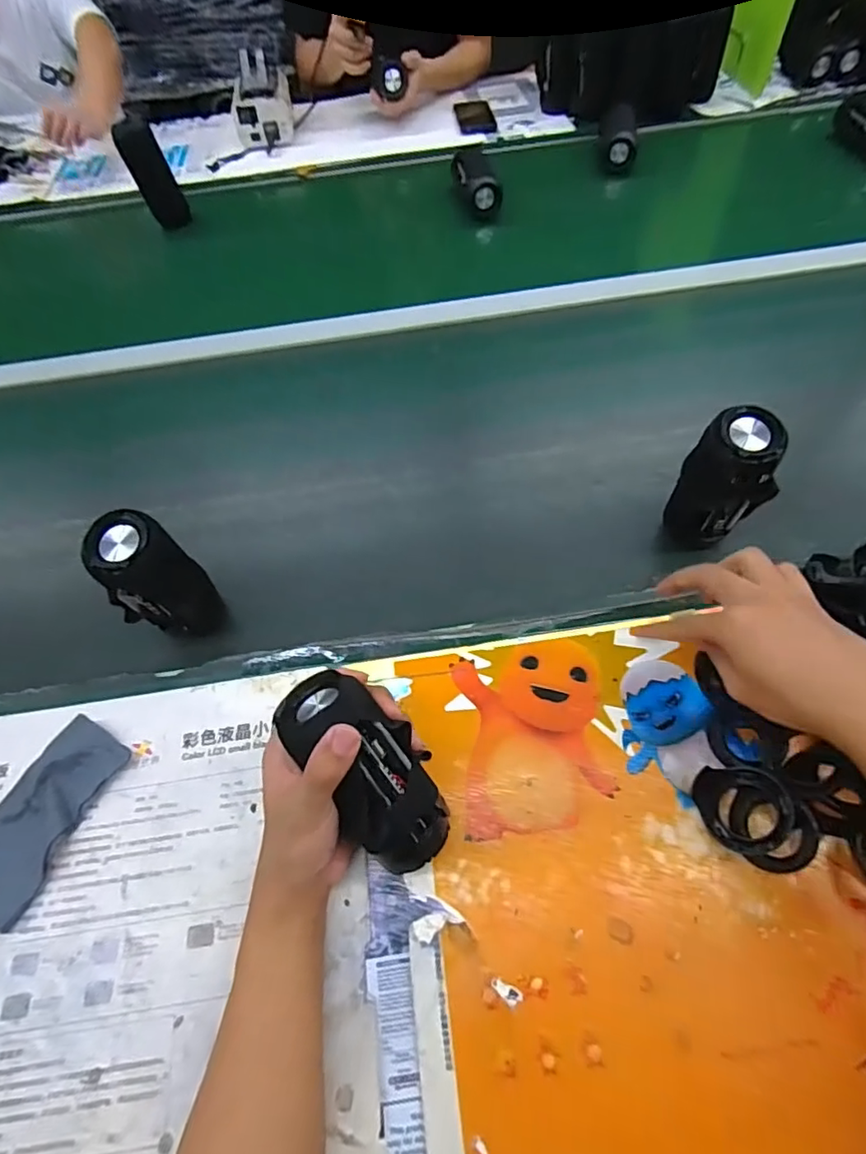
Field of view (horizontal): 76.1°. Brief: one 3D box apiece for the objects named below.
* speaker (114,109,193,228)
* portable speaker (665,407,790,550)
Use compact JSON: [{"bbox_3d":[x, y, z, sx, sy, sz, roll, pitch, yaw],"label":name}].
[{"bbox_3d":[-0.503,-0.729,0.994,0.056,0.150,0.053,-4,58,2],"label":"speaker"},{"bbox_3d":[0.268,-0.084,0.519,0.061,0.144,0.053,-9,58,-1],"label":"portable speaker"}]

